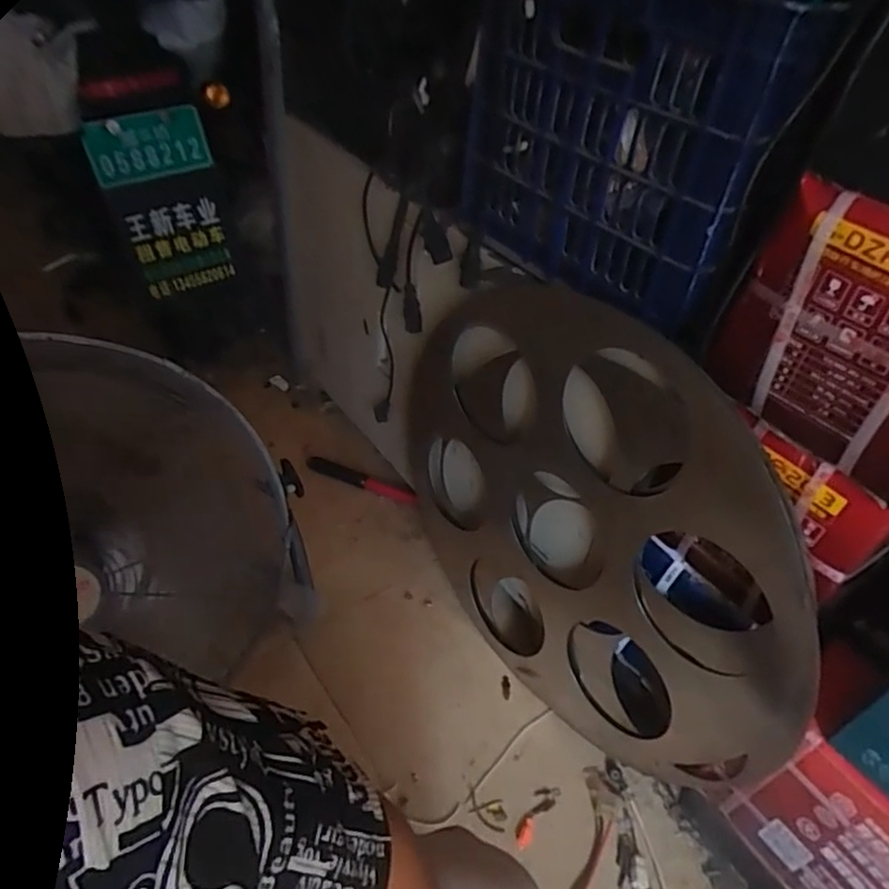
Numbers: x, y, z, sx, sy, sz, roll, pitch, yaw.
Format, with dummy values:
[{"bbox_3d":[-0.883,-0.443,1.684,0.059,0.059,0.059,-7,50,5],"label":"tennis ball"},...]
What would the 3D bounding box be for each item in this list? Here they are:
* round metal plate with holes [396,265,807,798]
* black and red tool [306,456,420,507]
[{"bbox_3d":[0.145,0.098,0.804,0.061,0.561,0.645,-24,52,-27],"label":"round metal plate with holes"},{"bbox_3d":[-0.151,0.065,1.209,0.223,0.020,0.032,18,46,12],"label":"black and red tool"}]

